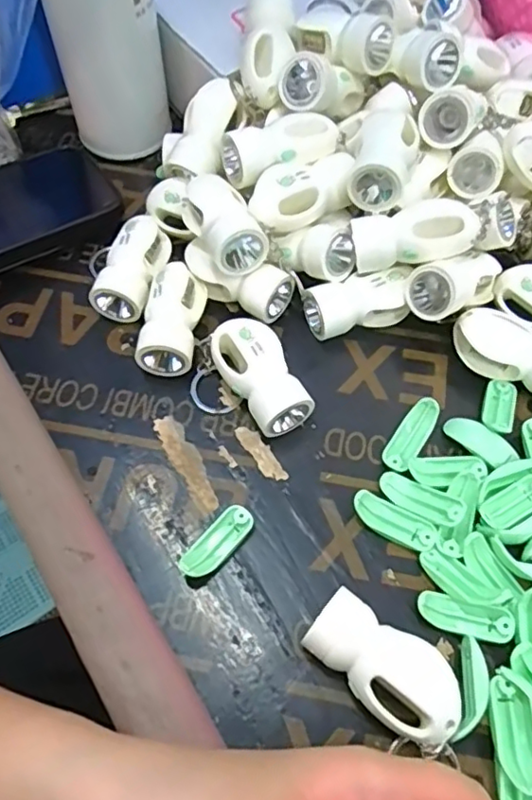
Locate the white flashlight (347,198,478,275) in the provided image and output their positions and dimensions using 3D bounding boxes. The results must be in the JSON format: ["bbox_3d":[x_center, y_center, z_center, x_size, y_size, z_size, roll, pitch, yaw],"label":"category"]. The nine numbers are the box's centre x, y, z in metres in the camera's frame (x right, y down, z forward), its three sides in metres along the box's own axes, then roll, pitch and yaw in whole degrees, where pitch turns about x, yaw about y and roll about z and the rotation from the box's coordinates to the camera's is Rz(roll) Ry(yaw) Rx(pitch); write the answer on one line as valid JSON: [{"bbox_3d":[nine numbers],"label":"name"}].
[{"bbox_3d":[0.080,-0.090,0.322,0.063,0.021,0.028,-10,60,13],"label":"white flashlight"}]

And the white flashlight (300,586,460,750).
[{"bbox_3d":[0.049,0.111,0.249,0.064,0.029,0.034,37,67,18],"label":"white flashlight"}]

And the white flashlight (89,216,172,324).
[{"bbox_3d":[-0.077,-0.077,0.349,0.029,0.027,0.060,12,61,6],"label":"white flashlight"}]

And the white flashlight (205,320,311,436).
[{"bbox_3d":[-0.004,-0.015,0.314,0.034,0.024,0.067,-30,74,-5],"label":"white flashlight"}]

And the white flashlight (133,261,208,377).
[{"bbox_3d":[-0.051,-0.046,0.329,0.029,0.023,0.062,9,73,4],"label":"white flashlight"}]

